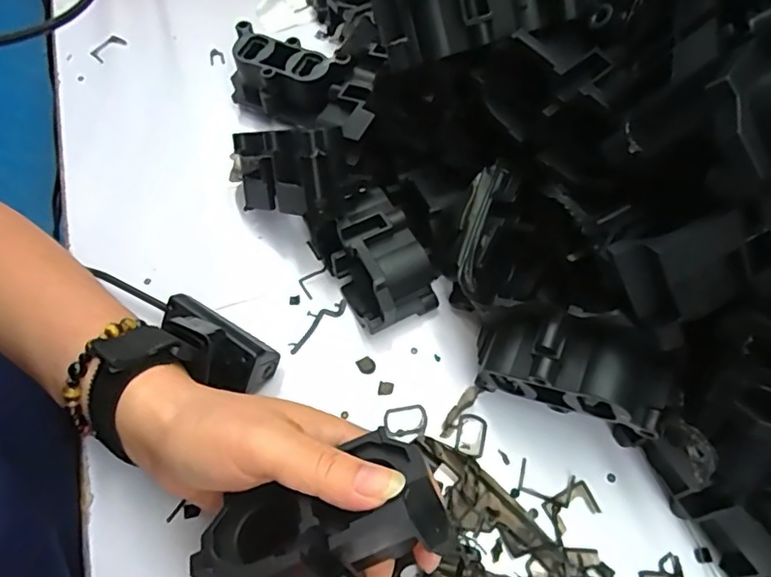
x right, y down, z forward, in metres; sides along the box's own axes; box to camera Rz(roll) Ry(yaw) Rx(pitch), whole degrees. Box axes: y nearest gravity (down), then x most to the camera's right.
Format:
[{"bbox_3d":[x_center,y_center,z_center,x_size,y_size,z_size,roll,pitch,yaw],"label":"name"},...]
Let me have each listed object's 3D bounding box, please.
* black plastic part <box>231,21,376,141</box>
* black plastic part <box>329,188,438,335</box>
[{"bbox_3d":[-0.061,-0.149,0.427,0.123,0.056,0.048,24,61,13],"label":"black plastic part"},{"bbox_3d":[-0.005,-0.017,0.352,0.052,0.049,0.077,-27,63,-16],"label":"black plastic part"}]

